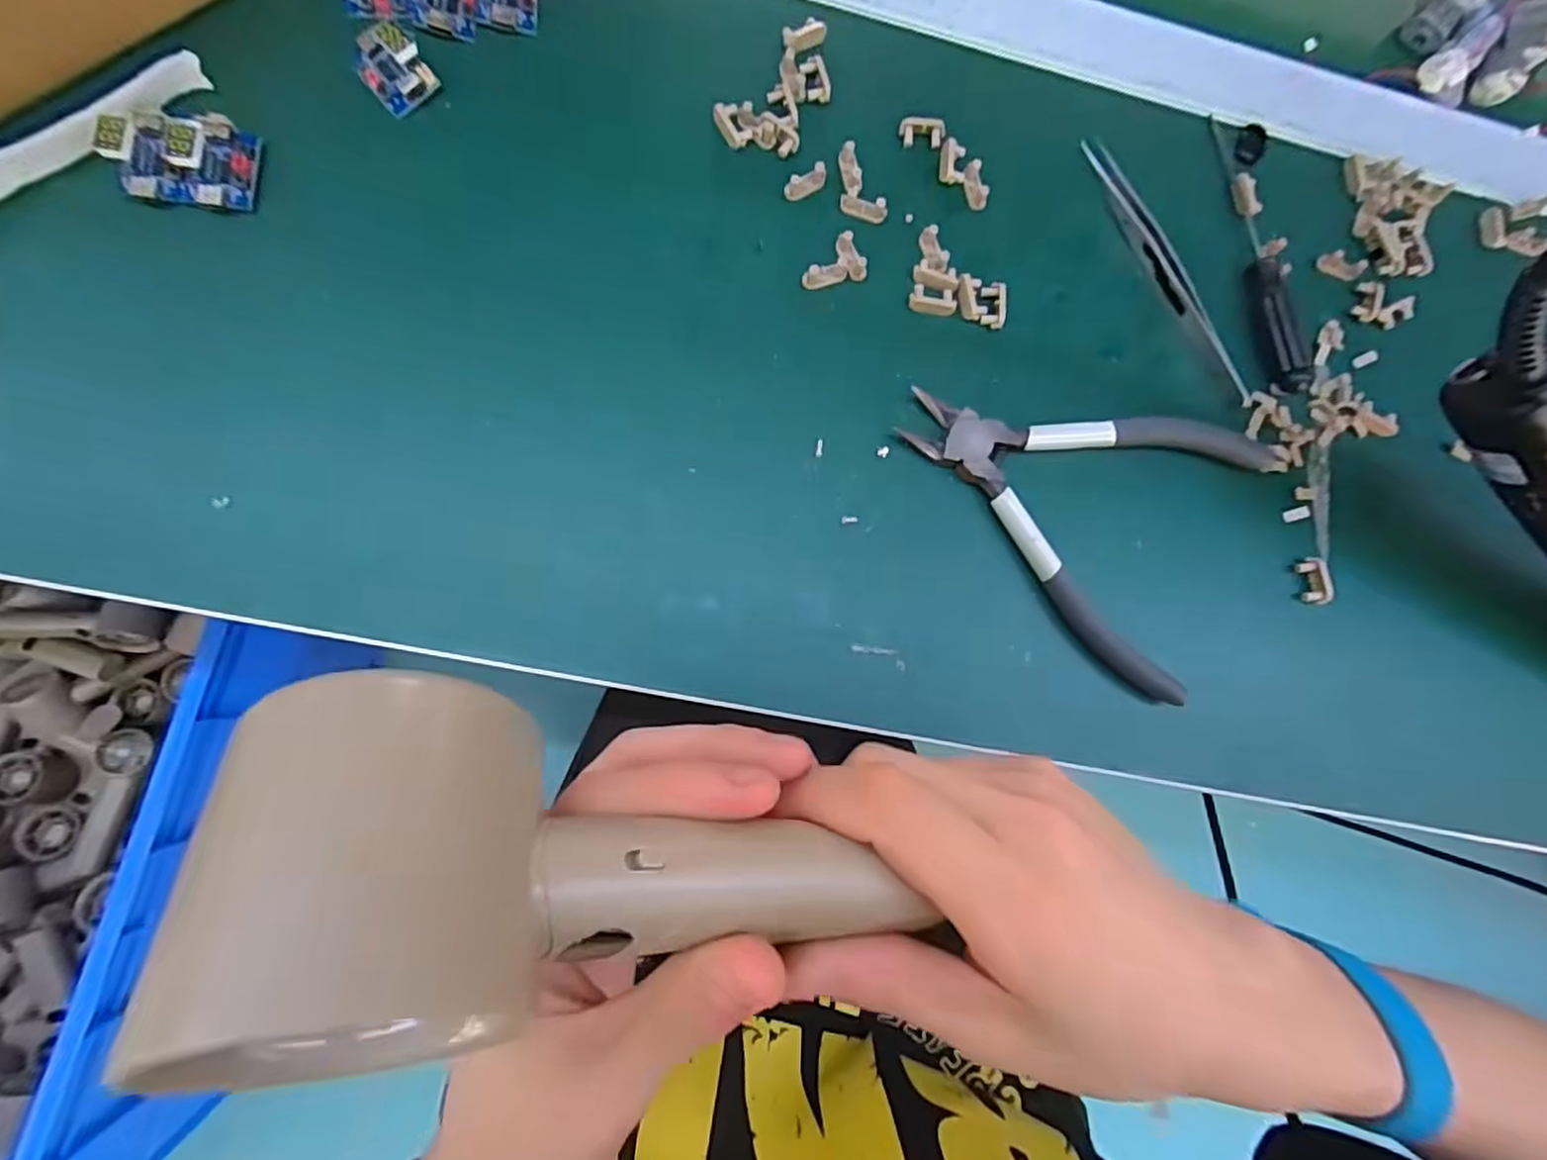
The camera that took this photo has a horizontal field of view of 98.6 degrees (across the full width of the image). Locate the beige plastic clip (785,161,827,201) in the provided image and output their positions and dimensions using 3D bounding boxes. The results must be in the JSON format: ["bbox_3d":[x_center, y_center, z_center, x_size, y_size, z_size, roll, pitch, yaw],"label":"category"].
[{"bbox_3d":[0.014,-0.162,0.271,0.019,0.007,0.007,-30,88,-10],"label":"beige plastic clip"}]

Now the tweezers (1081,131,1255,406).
[{"bbox_3d":[0.170,-0.134,0.286,0.011,0.010,0.131,-25,88,-9],"label":"tweezers"}]

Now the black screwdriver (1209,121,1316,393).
[{"bbox_3d":[0.213,-0.145,0.290,0.014,0.012,0.130,-6,85,-8],"label":"black screwdriver"}]

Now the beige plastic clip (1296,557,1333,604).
[{"bbox_3d":[0.225,0.000,0.279,0.008,0.011,0.019,-7,85,-8],"label":"beige plastic clip"}]

